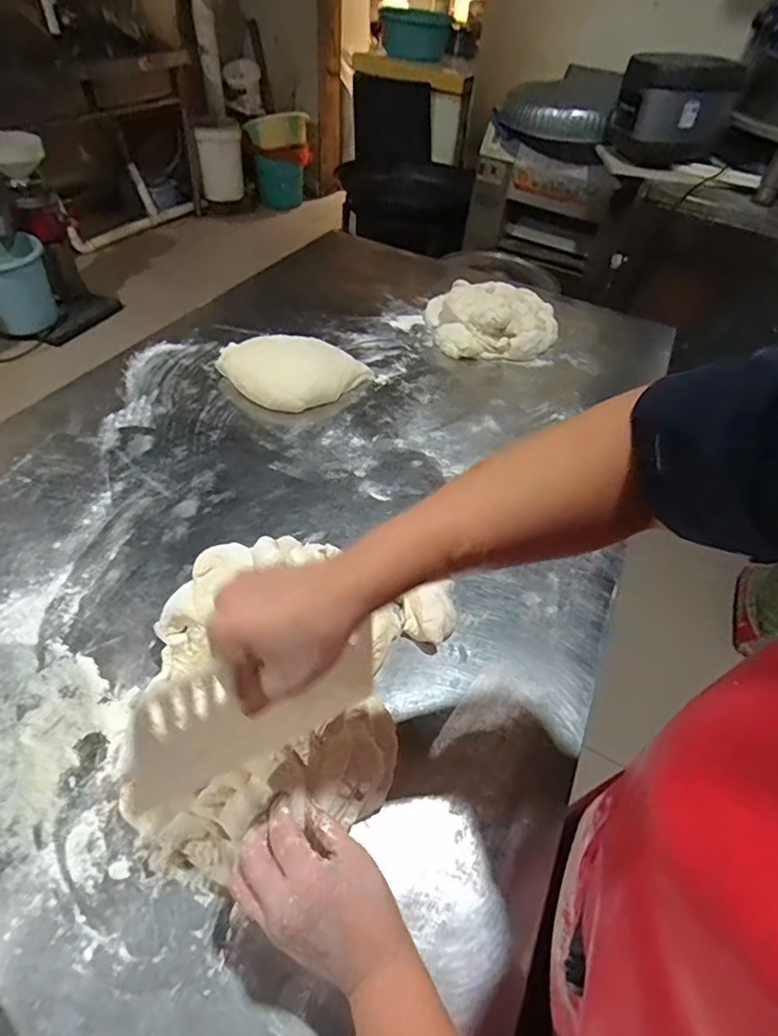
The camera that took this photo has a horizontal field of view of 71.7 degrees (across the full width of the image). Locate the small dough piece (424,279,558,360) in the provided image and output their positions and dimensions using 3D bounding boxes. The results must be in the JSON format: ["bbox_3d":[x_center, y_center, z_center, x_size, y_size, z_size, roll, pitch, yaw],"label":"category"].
[{"bbox_3d":[0.174,-0.338,0.905,0.213,0.081,0.161,0,48,-6],"label":"small dough piece"}]

